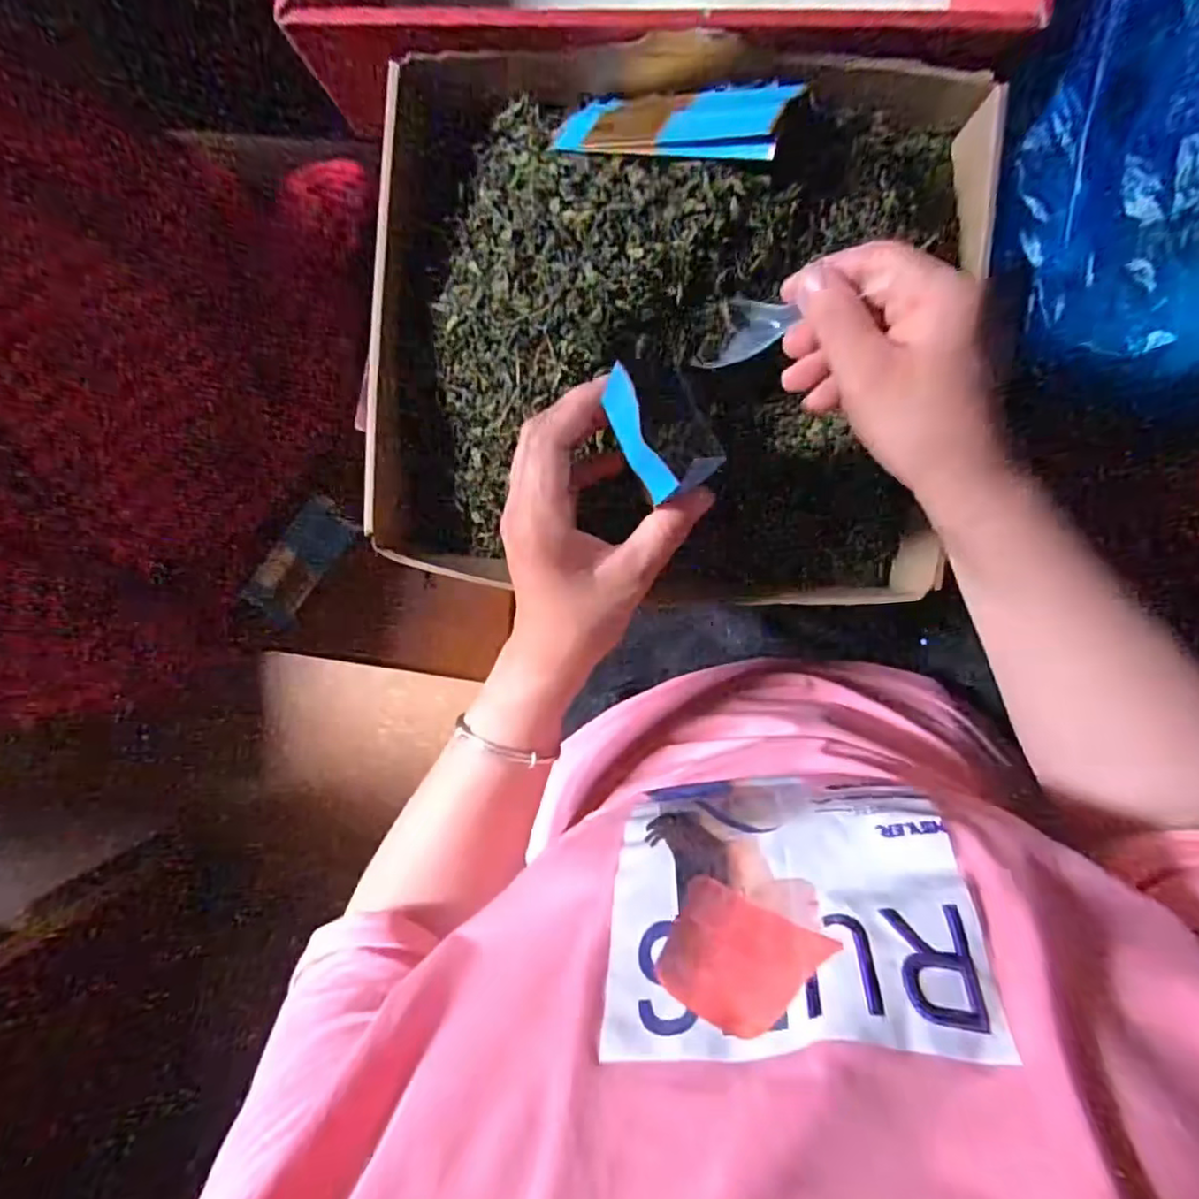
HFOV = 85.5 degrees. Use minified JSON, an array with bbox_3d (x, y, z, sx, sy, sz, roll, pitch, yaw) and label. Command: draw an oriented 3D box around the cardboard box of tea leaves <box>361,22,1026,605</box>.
[{"bbox_3d":[0.038,-0.146,0.384,0.316,0.126,0.287,8,95,6],"label":"cardboard box of tea leaves"}]

